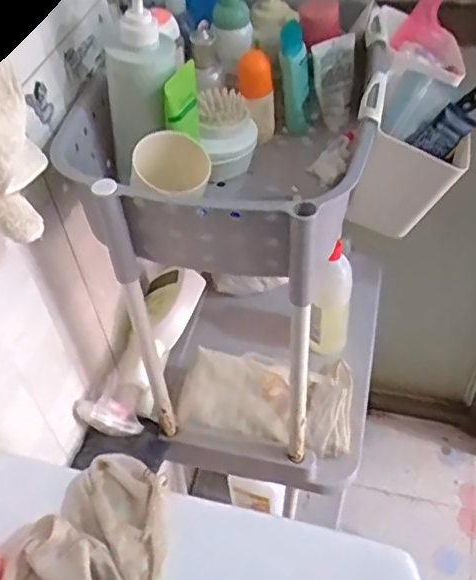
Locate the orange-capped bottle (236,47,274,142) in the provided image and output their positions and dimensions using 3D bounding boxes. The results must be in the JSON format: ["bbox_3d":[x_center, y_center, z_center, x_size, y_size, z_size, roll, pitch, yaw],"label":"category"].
[{"bbox_3d":[0.021,-0.226,0.720,0.038,0.100,0.049,-16,48,-9],"label":"orange-capped bottle"}]

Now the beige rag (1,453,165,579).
[{"bbox_3d":[-0.120,0.197,0.486,0.120,0.048,0.156,0,48,6],"label":"beige rag"}]

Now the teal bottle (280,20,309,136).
[{"bbox_3d":[0.064,-0.241,0.707,0.030,0.117,0.040,-1,47,5],"label":"teal bottle"}]

